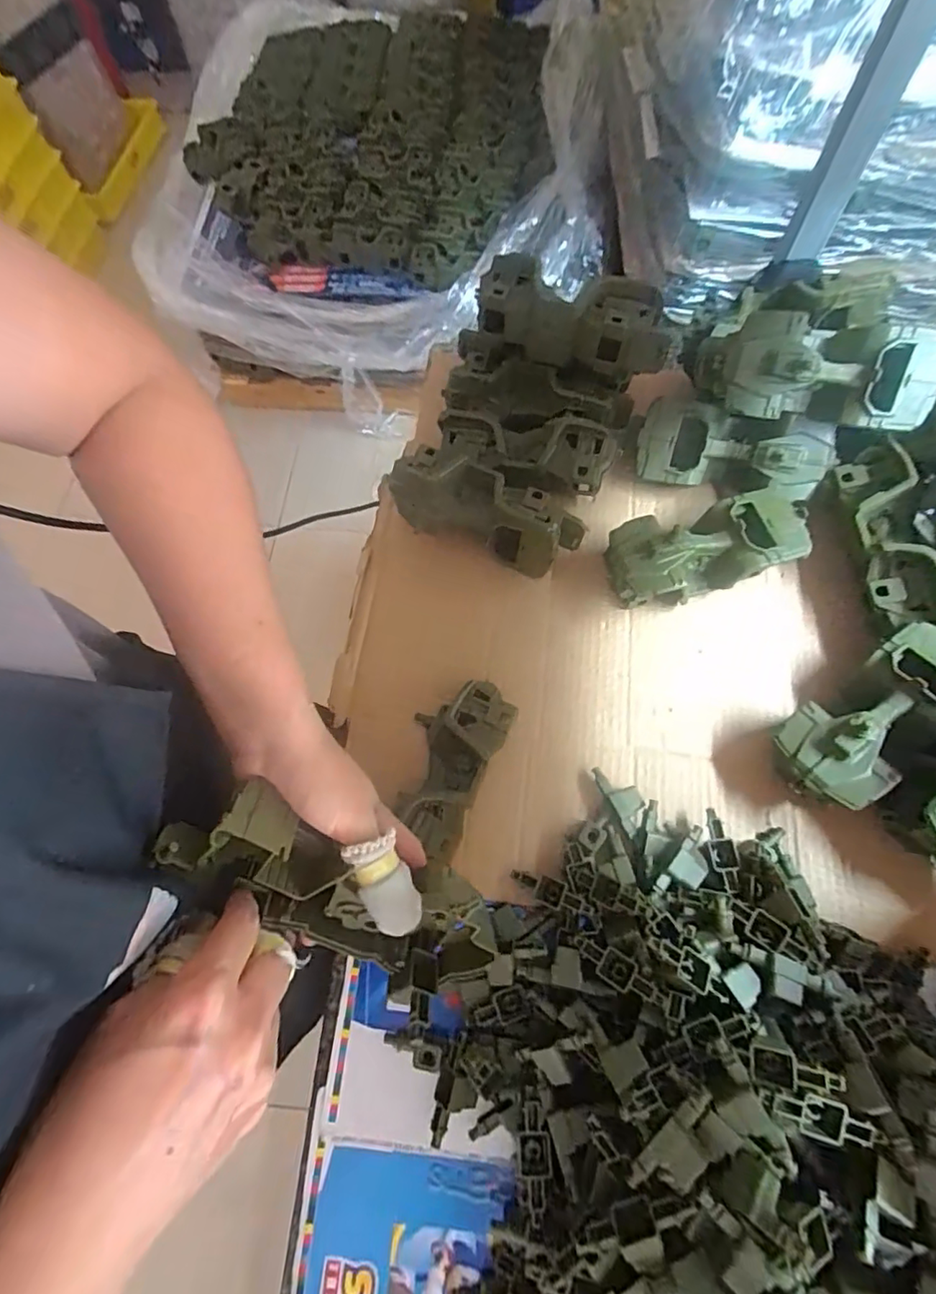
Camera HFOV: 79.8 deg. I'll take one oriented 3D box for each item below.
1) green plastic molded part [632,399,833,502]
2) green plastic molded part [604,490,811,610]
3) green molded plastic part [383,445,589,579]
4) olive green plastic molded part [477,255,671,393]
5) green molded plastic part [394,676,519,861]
[{"bbox_3d":[0.254,-0.185,0.548,0.174,0.068,0.072,18,69,10],"label":"green plastic molded part"},{"bbox_3d":[0.217,-0.090,0.521,0.181,0.065,0.080,-16,68,-4],"label":"green plastic molded part"},{"bbox_3d":[0.011,-0.128,0.542,0.190,0.071,0.063,26,71,12],"label":"green molded plastic part"},{"bbox_3d":[0.103,-0.307,0.551,0.185,0.083,0.058,22,70,11],"label":"olive green plastic molded part"},{"bbox_3d":[-0.018,0.095,0.472,0.079,0.039,0.147,22,70,11],"label":"green molded plastic part"}]

